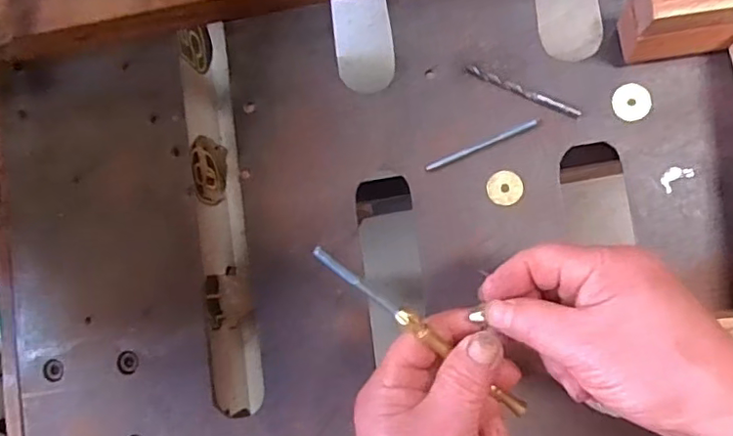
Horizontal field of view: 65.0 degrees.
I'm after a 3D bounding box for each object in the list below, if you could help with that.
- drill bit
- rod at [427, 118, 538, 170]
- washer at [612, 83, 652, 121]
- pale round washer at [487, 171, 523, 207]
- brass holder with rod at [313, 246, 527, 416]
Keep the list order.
[{"bbox_3d":[0.110,-0.090,0.407,0.084,0.004,0.007,26,92,9],"label":"drill bit"},{"bbox_3d":[0.083,-0.052,0.411,0.084,0.004,0.006,-23,85,7],"label":"rod"},{"bbox_3d":[0.184,-0.080,0.397,0.025,0.004,0.026,0,88,9],"label":"washer"},{"bbox_3d":[0.099,-0.021,0.409,0.025,0.004,0.025,0,88,9],"label":"pale round washer"},{"bbox_3d":[0.032,0.062,0.308,0.150,0.005,0.010,39,94,-12],"label":"brass holder with rod"}]

